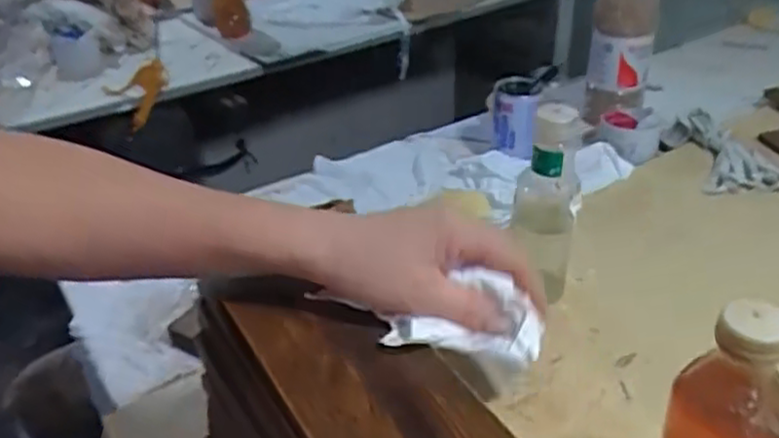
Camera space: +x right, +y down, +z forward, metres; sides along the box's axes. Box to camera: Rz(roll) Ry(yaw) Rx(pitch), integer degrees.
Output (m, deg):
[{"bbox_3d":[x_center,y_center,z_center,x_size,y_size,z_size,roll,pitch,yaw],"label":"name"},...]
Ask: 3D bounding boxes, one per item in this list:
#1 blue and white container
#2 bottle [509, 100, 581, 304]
[{"bbox_3d":[0.170,-0.138,0.986,0.066,0.093,0.061,-1,33,2],"label":"blue and white container"},{"bbox_3d":[0.153,-0.013,0.710,0.058,0.203,0.057,-1,33,2],"label":"bottle"}]

